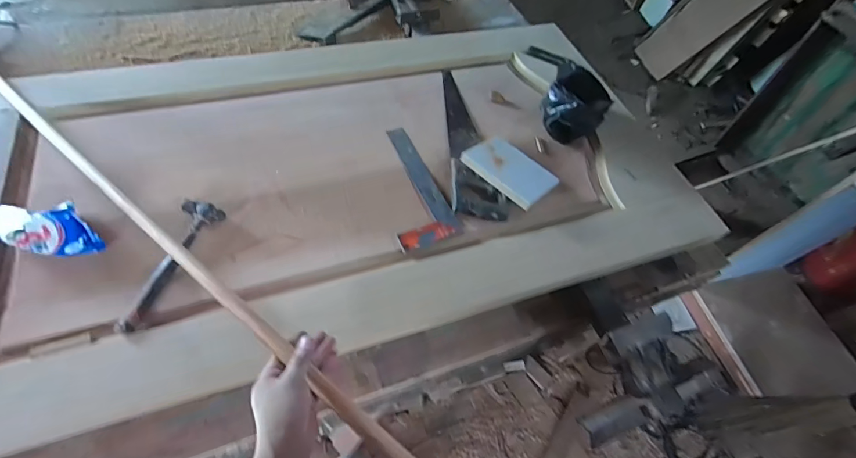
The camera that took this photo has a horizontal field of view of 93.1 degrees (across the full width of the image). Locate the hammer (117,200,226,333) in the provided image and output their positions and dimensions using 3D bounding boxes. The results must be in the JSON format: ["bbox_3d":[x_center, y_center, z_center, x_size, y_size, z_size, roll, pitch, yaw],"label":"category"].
[{"bbox_3d":[-0.431,0.050,0.666,0.073,0.021,0.241,15,57,5],"label":"hammer"}]

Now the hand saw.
[{"bbox_3d":[0.084,-0.209,0.902,0.098,0.025,0.457,-2,57,-6],"label":"hand saw"}]

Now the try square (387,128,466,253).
[{"bbox_3d":[-0.043,-0.090,0.814,0.121,0.013,0.292,-18,61,-16],"label":"try square"}]

